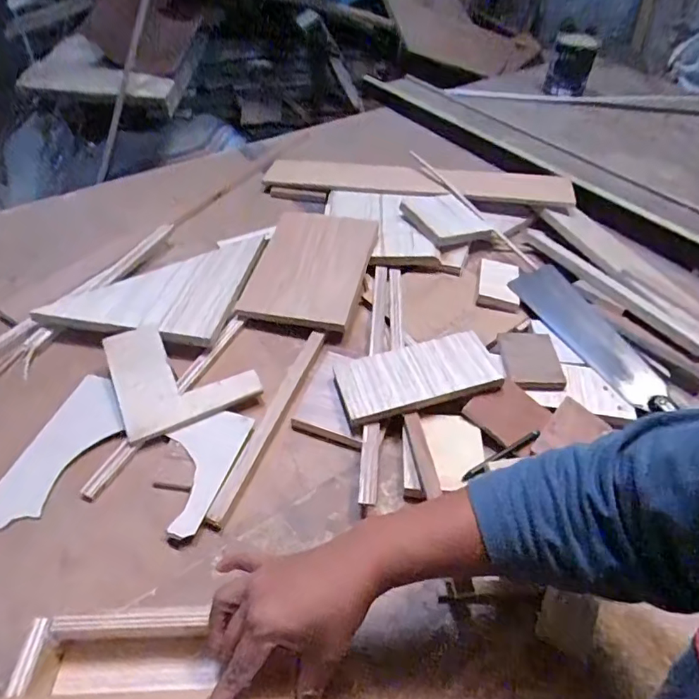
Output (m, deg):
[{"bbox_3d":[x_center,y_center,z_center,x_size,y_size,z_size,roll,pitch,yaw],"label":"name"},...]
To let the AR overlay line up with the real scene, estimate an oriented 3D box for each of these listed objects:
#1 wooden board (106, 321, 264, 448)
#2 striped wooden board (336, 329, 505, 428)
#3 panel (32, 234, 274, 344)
[{"bbox_3d":[-0.212,0.022,0.616,0.157,0.012,0.156,-23,62,-14],"label":"wooden board"},{"bbox_3d":[0.086,0.026,0.606,0.198,0.017,0.098,-15,48,-7],"label":"striped wooden board"},{"bbox_3d":[-0.278,-0.109,0.736,0.237,0.024,0.254,12,45,4],"label":"panel"}]

